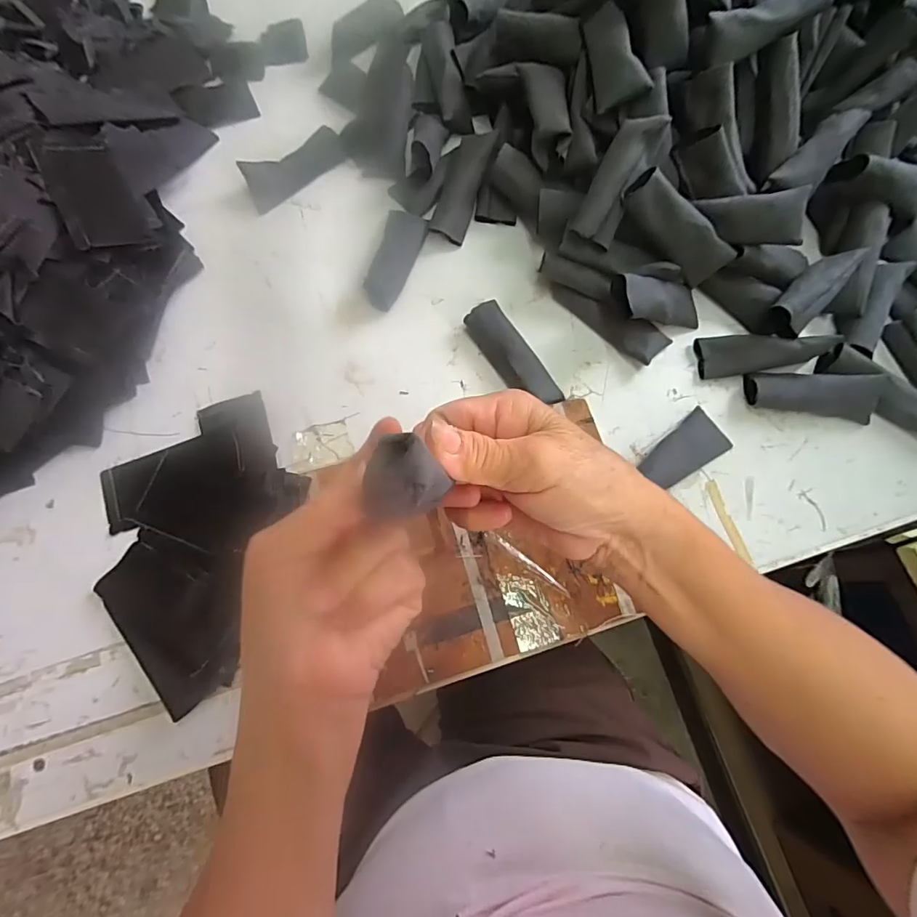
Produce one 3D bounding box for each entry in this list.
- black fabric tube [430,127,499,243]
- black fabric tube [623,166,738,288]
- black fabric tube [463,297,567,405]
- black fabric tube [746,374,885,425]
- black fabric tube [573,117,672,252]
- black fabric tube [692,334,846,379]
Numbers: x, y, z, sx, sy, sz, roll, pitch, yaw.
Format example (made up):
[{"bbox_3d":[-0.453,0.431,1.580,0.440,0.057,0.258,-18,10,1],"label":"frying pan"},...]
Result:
[{"bbox_3d":[0.004,-0.252,0.439,0.031,0.024,0.098,22,96,5],"label":"black fabric tube"},{"bbox_3d":[0.183,-0.193,0.400,0.109,0.039,0.025,29,38,-27],"label":"black fabric tube"},{"bbox_3d":[0.047,-0.088,0.415,0.037,0.027,0.105,-34,77,-10],"label":"black fabric tube"},{"bbox_3d":[0.303,-0.056,0.404,0.103,0.032,0.028,8,74,1],"label":"black fabric tube"},{"bbox_3d":[0.130,-0.227,0.389,0.035,0.014,0.099,29,104,7],"label":"black fabric tube"},{"bbox_3d":[0.262,-0.090,0.410,0.104,0.019,0.032,-3,73,15],"label":"black fabric tube"}]

